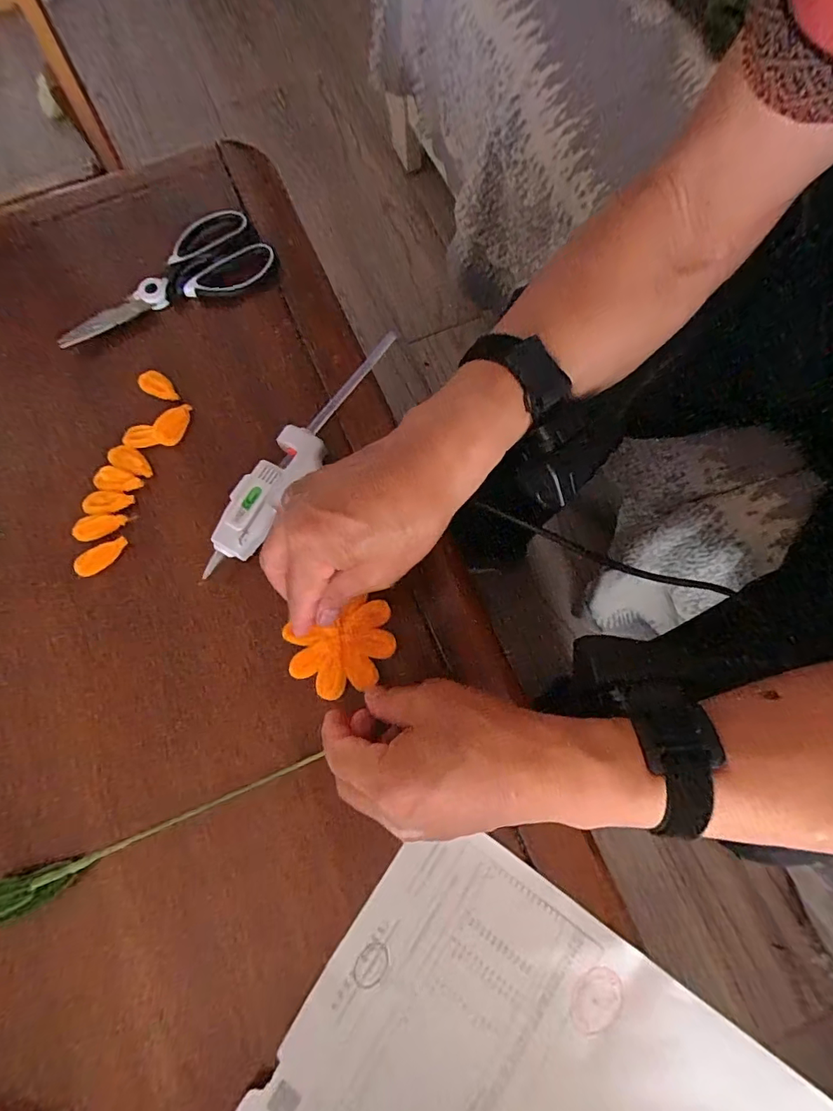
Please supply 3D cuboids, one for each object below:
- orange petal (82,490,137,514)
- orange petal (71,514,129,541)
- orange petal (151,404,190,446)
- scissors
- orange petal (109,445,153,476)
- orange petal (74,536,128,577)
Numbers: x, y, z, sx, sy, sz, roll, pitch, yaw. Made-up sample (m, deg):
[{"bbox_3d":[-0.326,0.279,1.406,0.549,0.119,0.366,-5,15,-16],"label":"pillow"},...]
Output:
[{"bbox_3d":[-0.244,-0.042,0.383,0.038,0.007,0.018,-8,74,0],"label":"orange petal"},{"bbox_3d":[-0.249,-0.023,0.379,0.041,0.006,0.018,-19,74,-3],"label":"orange petal"},{"bbox_3d":[-0.198,-0.108,0.395,0.022,0.010,0.038,41,80,12],"label":"orange petal"},{"bbox_3d":[-0.229,-0.248,0.430,0.196,0.021,0.071,-26,73,-9],"label":"scissors"},{"bbox_3d":[-0.232,-0.077,0.391,0.040,0.004,0.019,27,77,10],"label":"orange petal"},{"bbox_3d":[-0.243,-0.001,0.371,0.041,0.005,0.016,-41,76,-8],"label":"orange petal"}]

